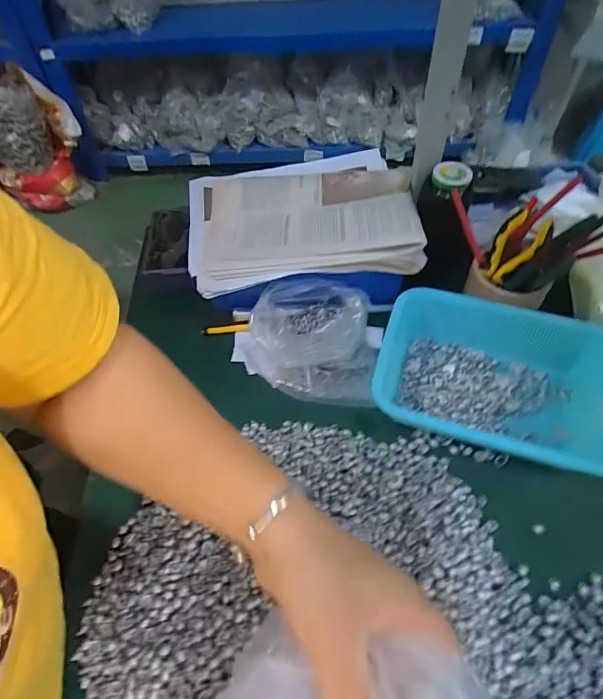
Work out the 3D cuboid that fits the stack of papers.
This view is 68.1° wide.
[{"bbox_3d":[-0.005,-0.184,0.627,0.311,0.060,0.243,-12,50,5],"label":"stack of papers"}]

